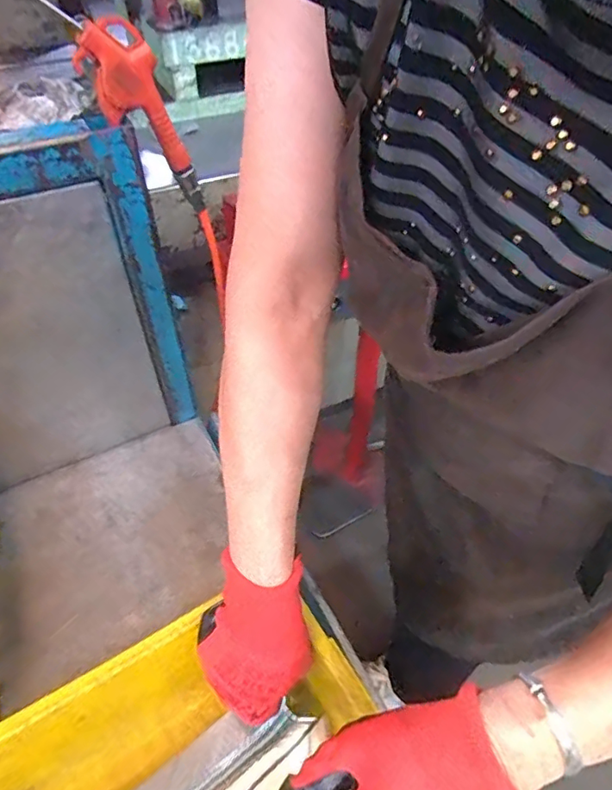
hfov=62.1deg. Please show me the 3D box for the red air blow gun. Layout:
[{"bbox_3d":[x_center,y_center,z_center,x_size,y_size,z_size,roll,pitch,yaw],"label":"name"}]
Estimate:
[{"bbox_3d":[-0.147,-0.262,0.494,0.067,0.190,0.024,-44,57,-5],"label":"red air blow gun"}]

